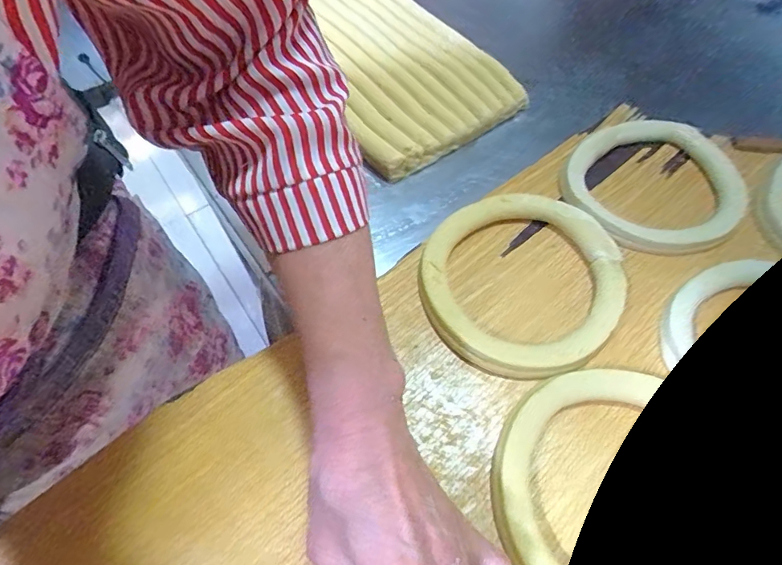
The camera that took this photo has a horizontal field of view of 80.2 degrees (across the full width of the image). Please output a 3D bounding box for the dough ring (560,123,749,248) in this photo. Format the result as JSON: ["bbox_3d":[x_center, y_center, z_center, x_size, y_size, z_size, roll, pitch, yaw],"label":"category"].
[{"bbox_3d":[0.229,-0.087,0.404,0.145,0.017,0.137,0,61,0],"label":"dough ring"}]

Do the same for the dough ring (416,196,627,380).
[{"bbox_3d":[0.099,-0.005,0.360,0.154,0.021,0.152,0,61,0],"label":"dough ring"}]

